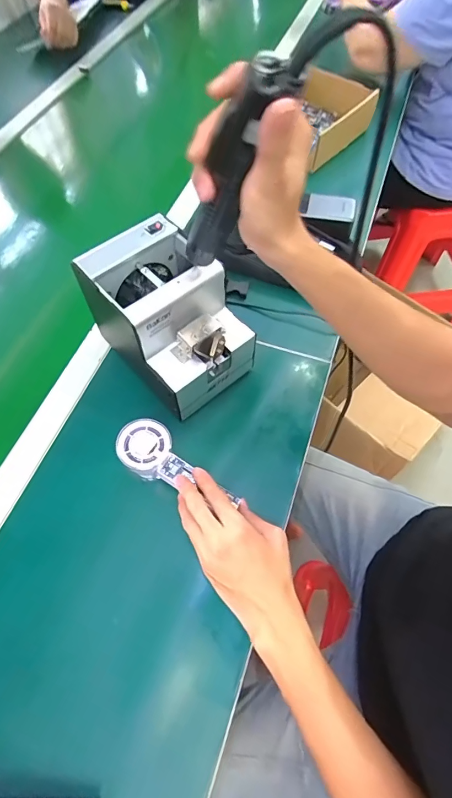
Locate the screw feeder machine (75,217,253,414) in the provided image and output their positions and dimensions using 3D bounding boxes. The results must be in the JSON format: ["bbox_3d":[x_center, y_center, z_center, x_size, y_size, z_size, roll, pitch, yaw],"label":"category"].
[{"bbox_3d":[-0.067,-0.093,0.500,0.125,0.156,0.174,-37,66,-18],"label":"screw feeder machine"}]

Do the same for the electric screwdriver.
[{"bbox_3d":[-0.002,-0.163,0.325,0.029,0.207,0.030,-42,90,-19],"label":"electric screwdriver"}]

